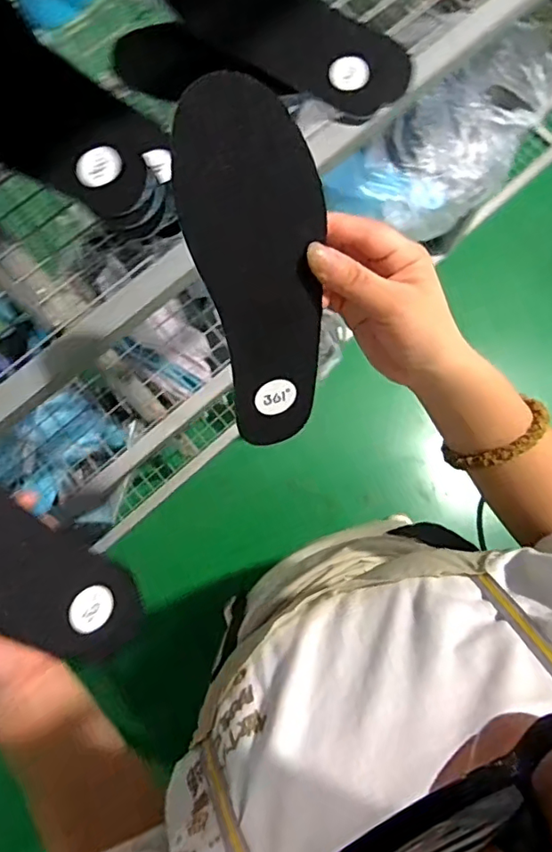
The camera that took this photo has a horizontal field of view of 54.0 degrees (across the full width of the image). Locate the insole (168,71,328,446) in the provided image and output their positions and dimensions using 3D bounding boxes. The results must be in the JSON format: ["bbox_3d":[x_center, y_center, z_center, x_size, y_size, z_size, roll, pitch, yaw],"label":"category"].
[{"bbox_3d":[-0.005,-0.074,0.301,0.069,0.201,0.015,-13,40,-3],"label":"insole"}]

